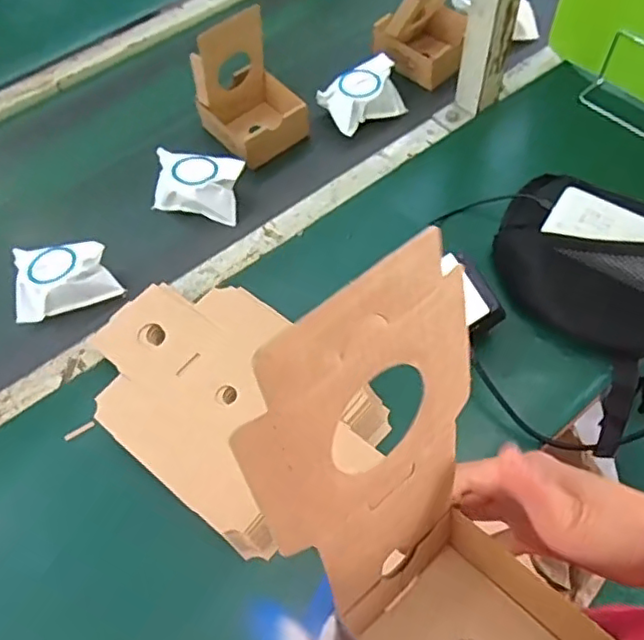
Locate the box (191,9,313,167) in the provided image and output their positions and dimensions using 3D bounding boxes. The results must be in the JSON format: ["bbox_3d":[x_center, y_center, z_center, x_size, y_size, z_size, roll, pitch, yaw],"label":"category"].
[{"bbox_3d":[-0.084,-0.287,0.768,0.110,0.149,0.123,-37,65,-19],"label":"box"}]

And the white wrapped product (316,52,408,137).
[{"bbox_3d":[0.052,-0.292,0.812,0.104,0.050,0.078,-26,62,-13],"label":"white wrapped product"}]

